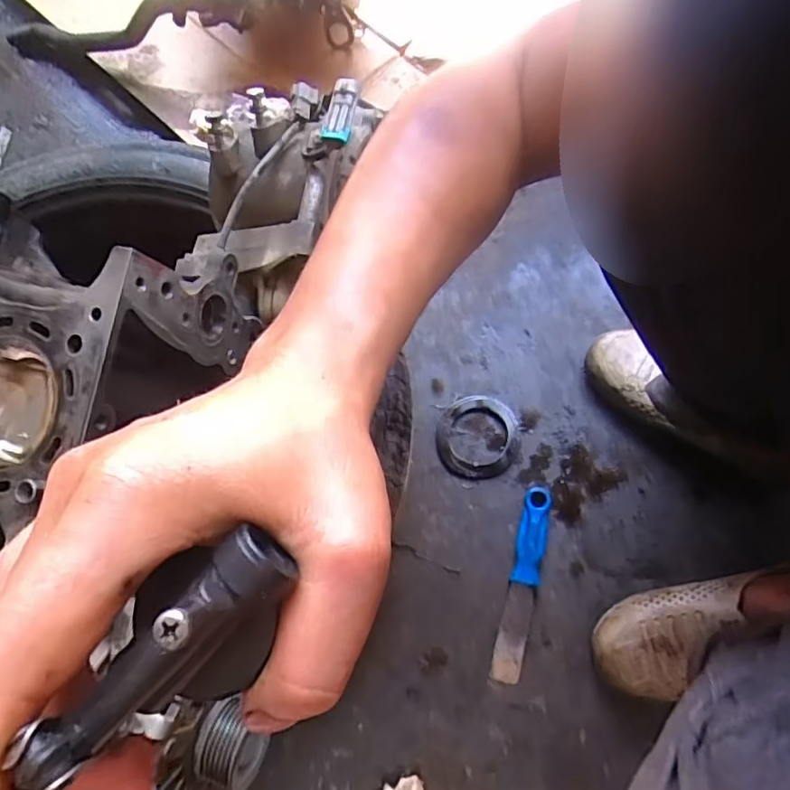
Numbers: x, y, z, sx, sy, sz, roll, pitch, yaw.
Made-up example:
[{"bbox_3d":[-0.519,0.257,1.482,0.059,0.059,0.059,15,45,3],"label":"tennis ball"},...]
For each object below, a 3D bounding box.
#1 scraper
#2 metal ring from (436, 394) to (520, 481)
[{"bbox_3d":[0.141,0.204,0.632,0.034,0.031,0.206,13,76,7],"label":"scraper"},{"bbox_3d":[0.098,0.049,0.682,0.095,0.016,0.098,-1,75,3],"label":"metal ring"}]

